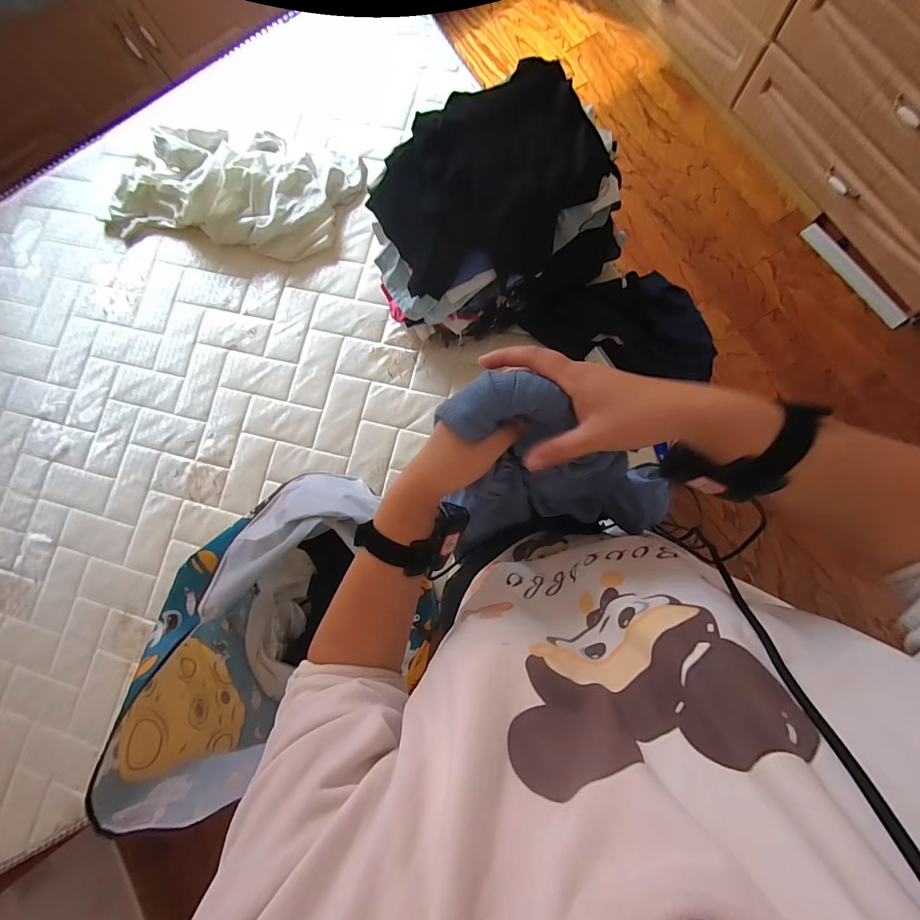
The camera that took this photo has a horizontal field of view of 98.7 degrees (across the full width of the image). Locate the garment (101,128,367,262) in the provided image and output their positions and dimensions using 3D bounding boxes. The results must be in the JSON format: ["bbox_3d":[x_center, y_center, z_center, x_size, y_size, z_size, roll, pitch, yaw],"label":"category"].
[{"bbox_3d":[-0.641,-0.753,1.084,0.699,0.112,0.323,10,86,5],"label":"garment"}]

